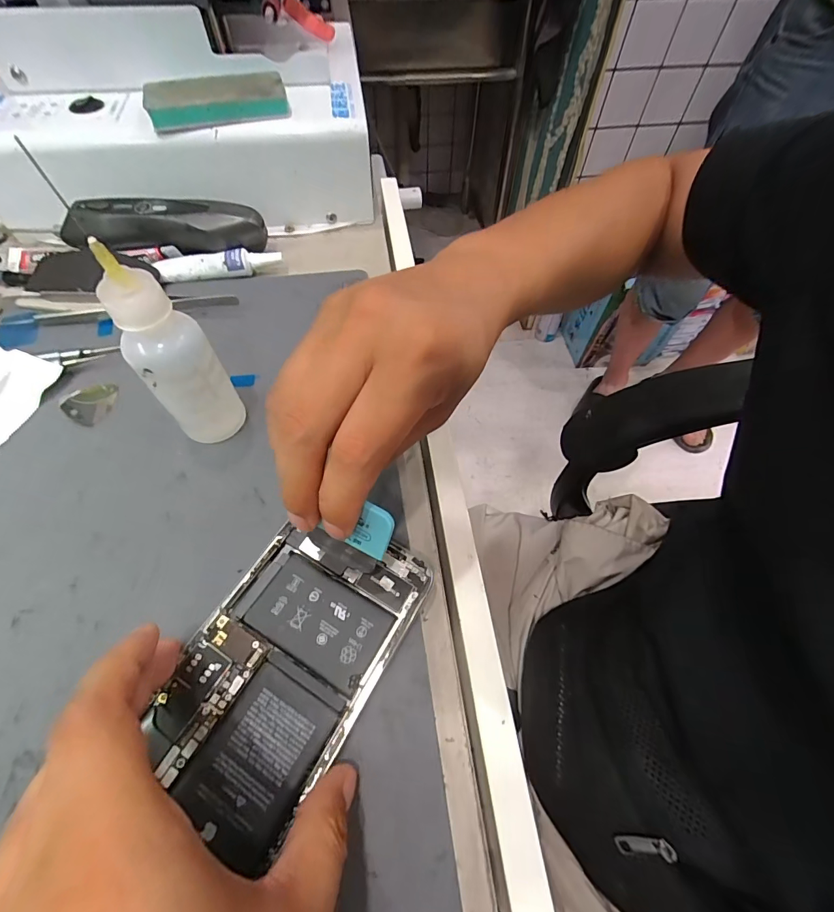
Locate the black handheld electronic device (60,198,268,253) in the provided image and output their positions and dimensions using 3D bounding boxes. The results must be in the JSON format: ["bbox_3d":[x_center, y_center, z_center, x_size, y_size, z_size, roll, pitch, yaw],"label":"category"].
[{"bbox_3d":[-0.186,-0.166,0.307,0.144,0.033,0.027,1,59,-1],"label":"black handheld electronic device"}]

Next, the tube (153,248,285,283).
[{"bbox_3d":[-0.143,-0.138,0.302,0.085,0.017,0.015,-11,60,-8],"label":"tube"}]

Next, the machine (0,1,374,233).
[{"bbox_3d":[-0.179,-0.244,0.314,0.281,0.101,0.112,-3,59,-4],"label":"machine"}]

